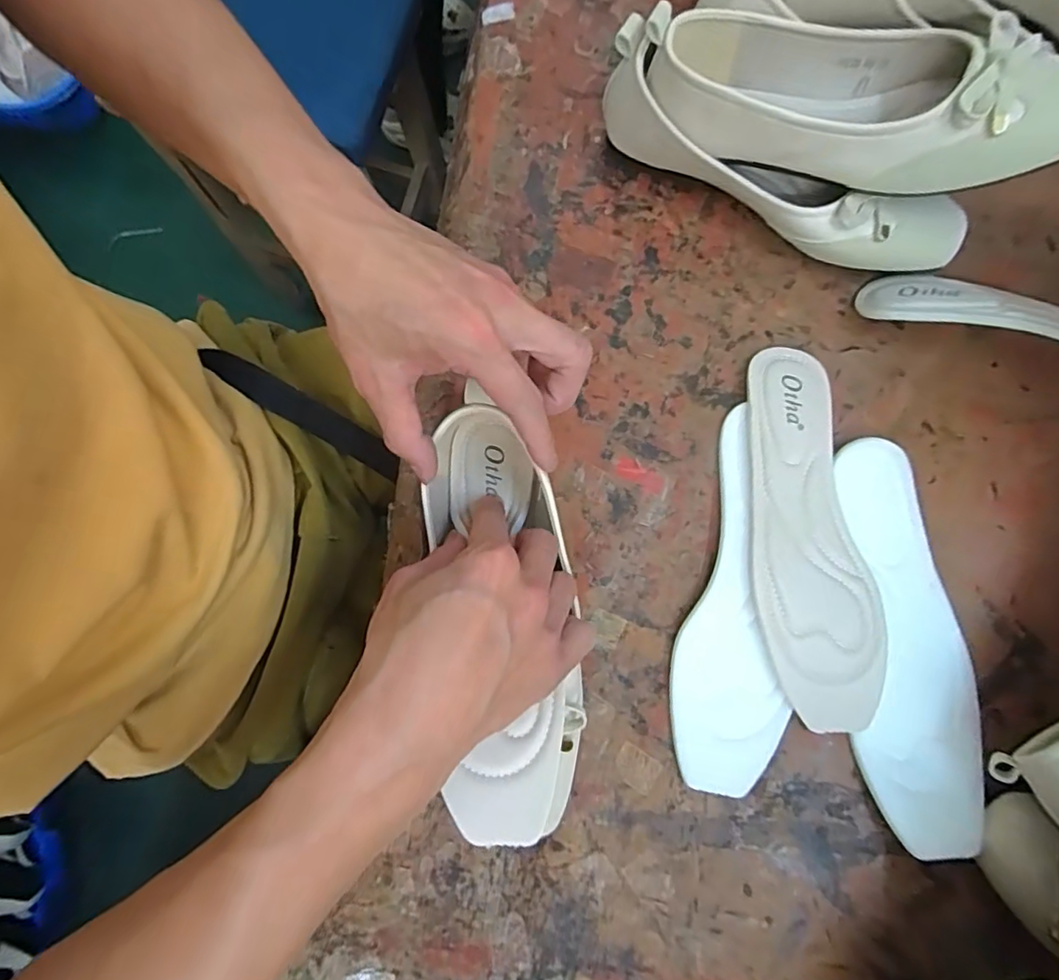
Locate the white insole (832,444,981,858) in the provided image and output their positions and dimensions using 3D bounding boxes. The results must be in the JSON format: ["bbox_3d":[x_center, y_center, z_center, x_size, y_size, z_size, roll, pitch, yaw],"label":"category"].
[{"bbox_3d":[0.236,0.090,0.348,0.075,0.016,0.238,-1,80,0],"label":"white insole"}]

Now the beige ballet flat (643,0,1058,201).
[{"bbox_3d":[0.192,-0.236,0.335,0.241,0.061,0.078,17,81,3],"label":"beige ballet flat"}]

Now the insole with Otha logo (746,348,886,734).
[{"bbox_3d":[0.175,0.026,0.360,0.071,0.015,0.238,-4,80,-1],"label":"insole with Otha logo"}]

